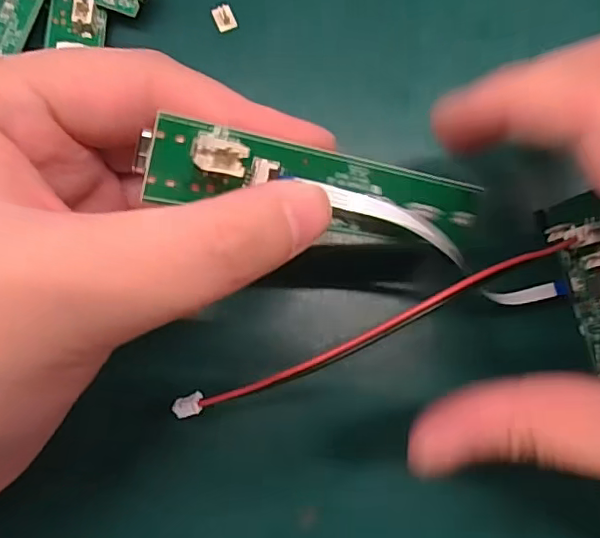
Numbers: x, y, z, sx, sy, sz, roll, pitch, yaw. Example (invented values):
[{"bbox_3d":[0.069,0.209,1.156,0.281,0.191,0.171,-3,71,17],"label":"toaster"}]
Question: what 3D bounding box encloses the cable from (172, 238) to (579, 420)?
[{"bbox_3d":[0.020,0.016,0.150,0.113,0.017,0.006,-22,84,-7],"label":"cable"}]

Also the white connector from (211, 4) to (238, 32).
[{"bbox_3d":[-0.025,-0.082,0.182,0.006,0.004,0.008,-24,84,-7],"label":"white connector"}]

